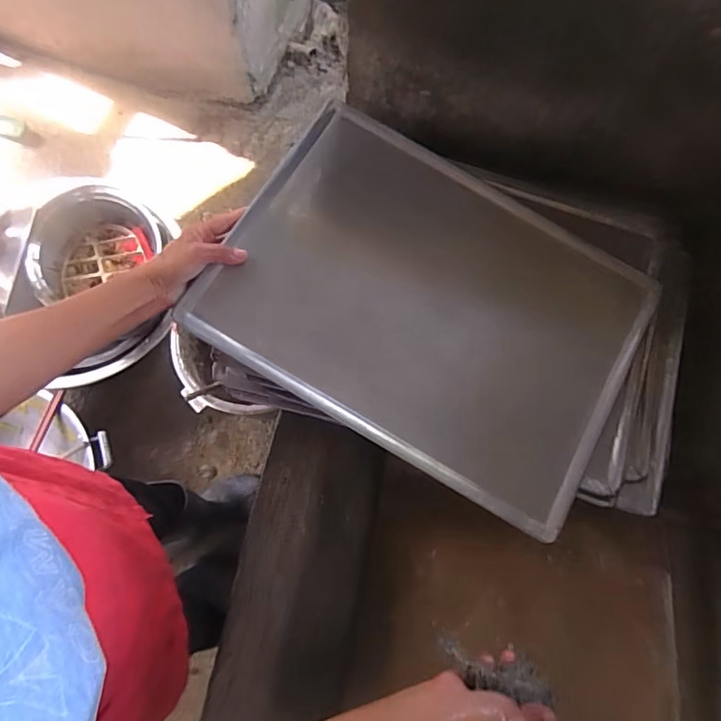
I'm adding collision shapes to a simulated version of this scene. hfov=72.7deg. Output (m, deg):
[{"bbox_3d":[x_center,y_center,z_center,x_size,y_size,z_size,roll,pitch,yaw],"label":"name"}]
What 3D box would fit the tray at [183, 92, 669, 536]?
[{"bbox_3d":[0.075,-0.061,0.542,0.438,0.037,0.324,30,79,3],"label":"tray"}]

